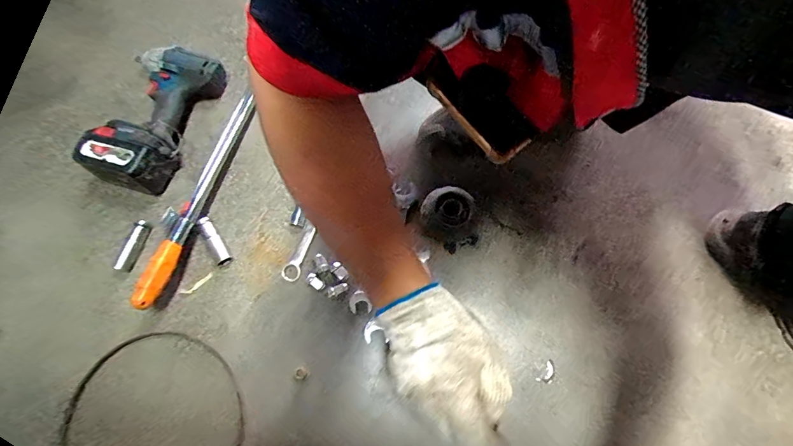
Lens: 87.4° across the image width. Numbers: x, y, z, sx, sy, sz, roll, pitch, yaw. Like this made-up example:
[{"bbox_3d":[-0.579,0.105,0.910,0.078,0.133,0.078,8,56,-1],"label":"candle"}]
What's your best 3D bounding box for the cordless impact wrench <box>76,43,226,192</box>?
[{"bbox_3d":[-0.386,-0.172,0.664,0.123,0.105,0.243,14,72,4],"label":"cordless impact wrench"}]

